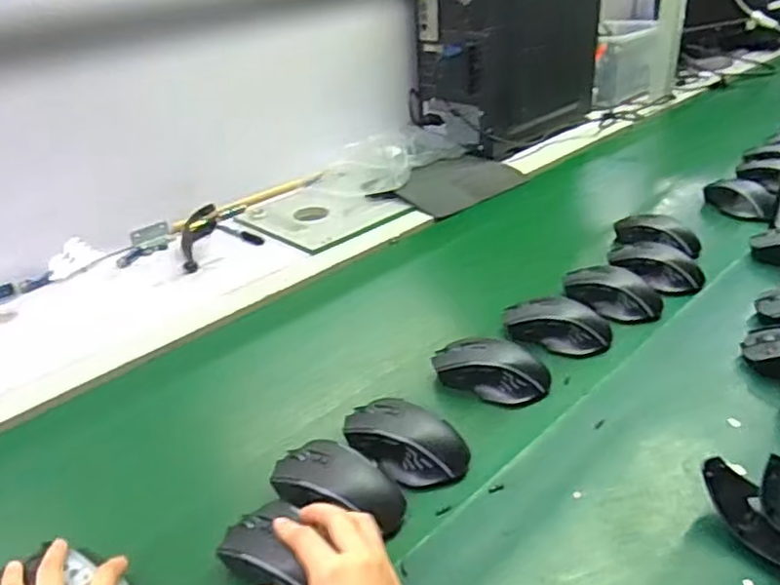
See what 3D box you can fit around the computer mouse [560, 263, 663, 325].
[{"bbox_3d":[0.259,-0.001,0.784,0.063,0.035,0.115,-28,39,-35],"label":"computer mouse"}]

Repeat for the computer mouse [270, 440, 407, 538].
[{"bbox_3d":[-0.046,0.158,0.539,0.115,0.035,0.060,18,37,31],"label":"computer mouse"}]

